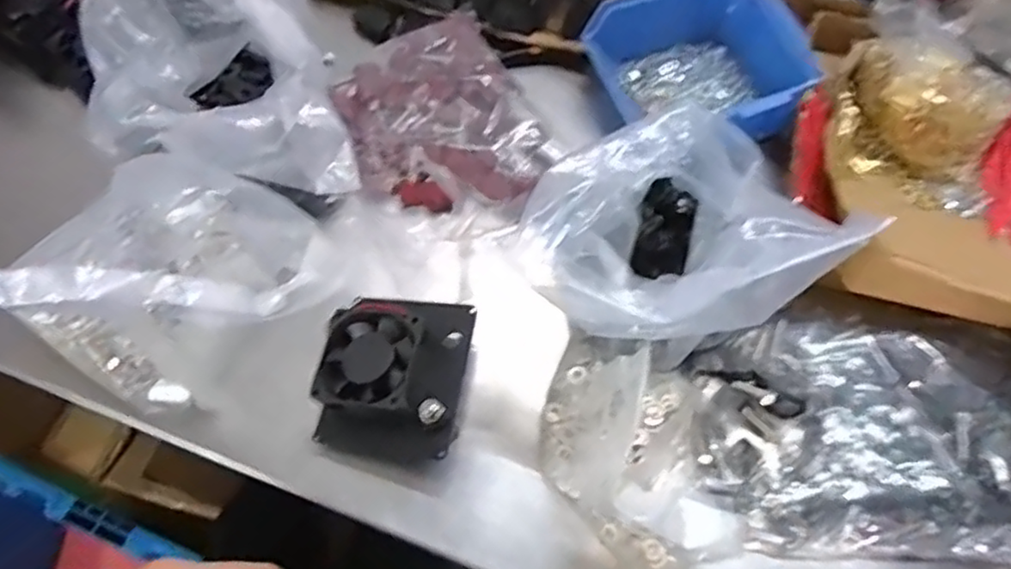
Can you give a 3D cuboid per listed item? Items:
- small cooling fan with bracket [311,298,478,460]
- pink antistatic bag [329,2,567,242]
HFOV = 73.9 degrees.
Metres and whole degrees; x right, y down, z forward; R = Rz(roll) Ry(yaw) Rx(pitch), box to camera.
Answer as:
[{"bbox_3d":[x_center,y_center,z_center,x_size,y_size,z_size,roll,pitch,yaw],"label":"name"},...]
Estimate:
[{"bbox_3d":[-0.068,0.055,0.417,0.086,0.054,0.091,7,65,3],"label":"small cooling fan with bracket"},{"bbox_3d":[-0.045,-0.113,0.495,0.131,0.034,0.171,-22,67,-10],"label":"pink antistatic bag"}]

